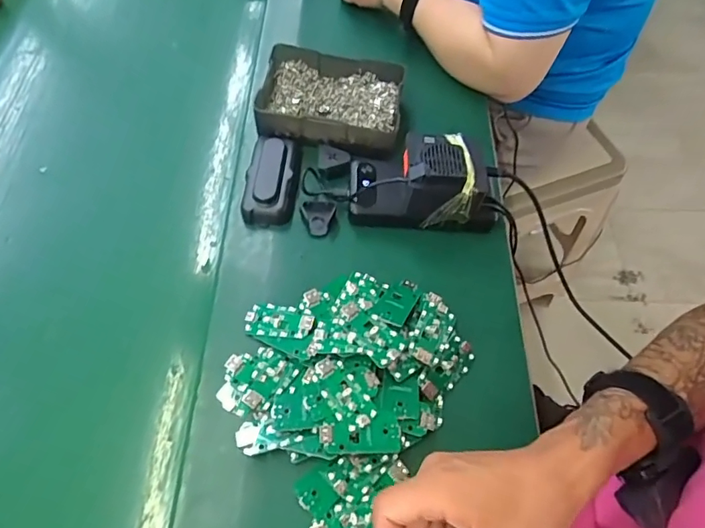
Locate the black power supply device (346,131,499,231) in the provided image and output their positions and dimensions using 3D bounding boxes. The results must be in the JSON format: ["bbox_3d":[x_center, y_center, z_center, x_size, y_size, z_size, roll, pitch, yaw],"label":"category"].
[{"bbox_3d":[0.073,-0.085,0.495,0.150,0.083,0.077,0,61,-1],"label":"black power supply device"}]

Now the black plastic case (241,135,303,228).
[{"bbox_3d":[-0.084,-0.094,0.518,0.053,0.032,0.110,4,61,1],"label":"black plastic case"}]

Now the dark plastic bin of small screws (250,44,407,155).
[{"bbox_3d":[-0.024,-0.191,0.562,0.159,0.038,0.125,6,61,2],"label":"dark plastic bin of small screws"}]

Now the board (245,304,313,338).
[{"bbox_3d":[-0.066,0.052,0.441,0.063,0.006,0.032,6,61,18],"label":"board"}]

